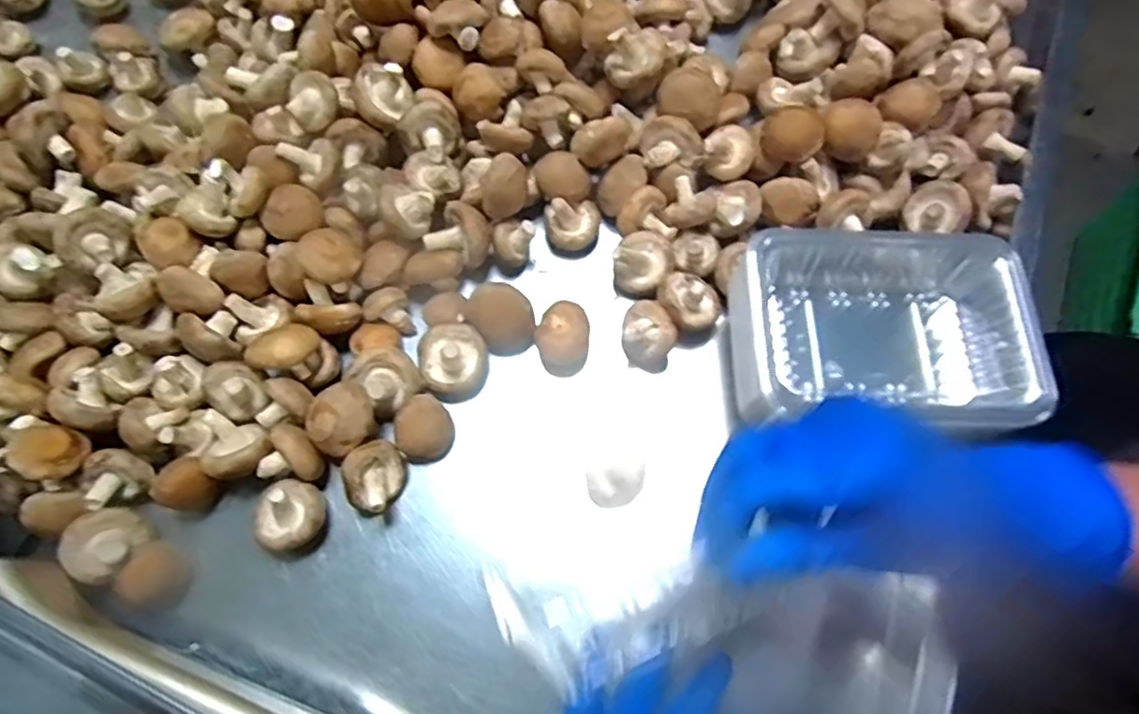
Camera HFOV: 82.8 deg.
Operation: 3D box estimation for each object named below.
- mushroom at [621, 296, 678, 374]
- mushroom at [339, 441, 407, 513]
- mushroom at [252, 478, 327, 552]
[{"bbox_3d":[0.057,-0.014,0.482,0.041,0.052,0.038,4,69,1],"label":"mushroom"},{"bbox_3d":[-0.132,0.081,0.439,0.032,0.039,0.046,7,69,2],"label":"mushroom"},{"bbox_3d":[-0.188,0.106,0.433,0.043,0.038,0.046,4,69,1],"label":"mushroom"}]

